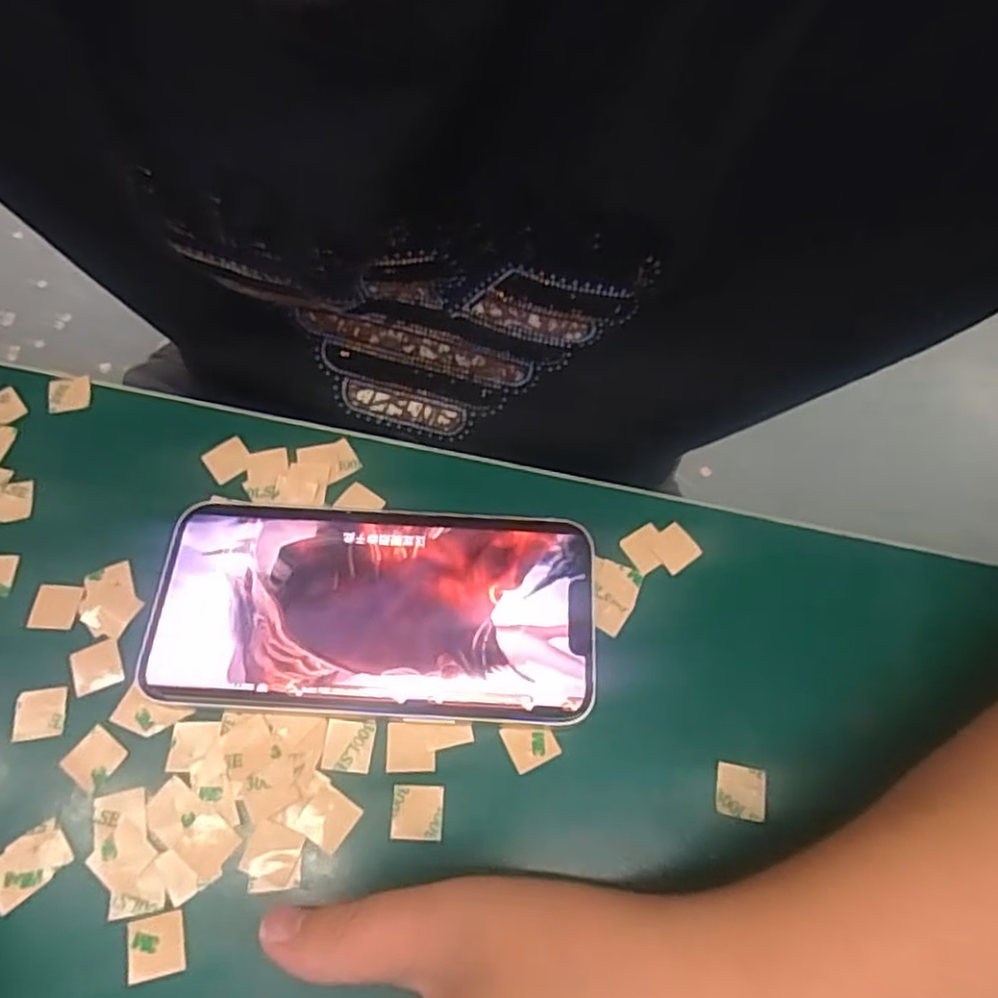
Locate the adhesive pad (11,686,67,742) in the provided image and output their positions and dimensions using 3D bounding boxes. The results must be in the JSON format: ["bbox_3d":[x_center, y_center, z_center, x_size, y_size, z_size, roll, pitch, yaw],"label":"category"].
[{"bbox_3d":[-0.145,0.068,0.226,0.015,0.004,0.015,-3,65,-9],"label":"adhesive pad"}]

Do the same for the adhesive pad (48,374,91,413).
[{"bbox_3d":[-0.169,-0.042,0.282,0.015,0.004,0.015,-6,64,-5],"label":"adhesive pad"}]

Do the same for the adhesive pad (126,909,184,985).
[{"bbox_3d":[-0.096,0.125,0.199,0.015,0.004,0.015,-11,65,-7],"label":"adhesive pad"}]

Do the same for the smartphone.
[{"bbox_3d":[-0.041,0.036,0.242,0.144,0.009,0.072,4,63,0],"label":"smartphone"}]

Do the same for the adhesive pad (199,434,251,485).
[{"bbox_3d":[-0.103,-0.015,0.271,0.016,0.004,0.015,-38,74,-15],"label":"adhesive pad"}]

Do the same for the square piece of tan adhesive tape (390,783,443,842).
[{"bbox_3d":[-0.025,0.094,0.216,0.015,0.004,0.015,3,63,-1],"label":"square piece of tan adhesive tape"}]

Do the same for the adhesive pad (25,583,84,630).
[{"bbox_3d":[-0.150,0.036,0.242,0.016,0.004,0.016,5,63,1],"label":"adhesive pad"}]

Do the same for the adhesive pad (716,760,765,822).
[{"bbox_3d":[0.075,0.091,0.223,0.015,0.004,0.015,9,63,2],"label":"adhesive pad"}]

